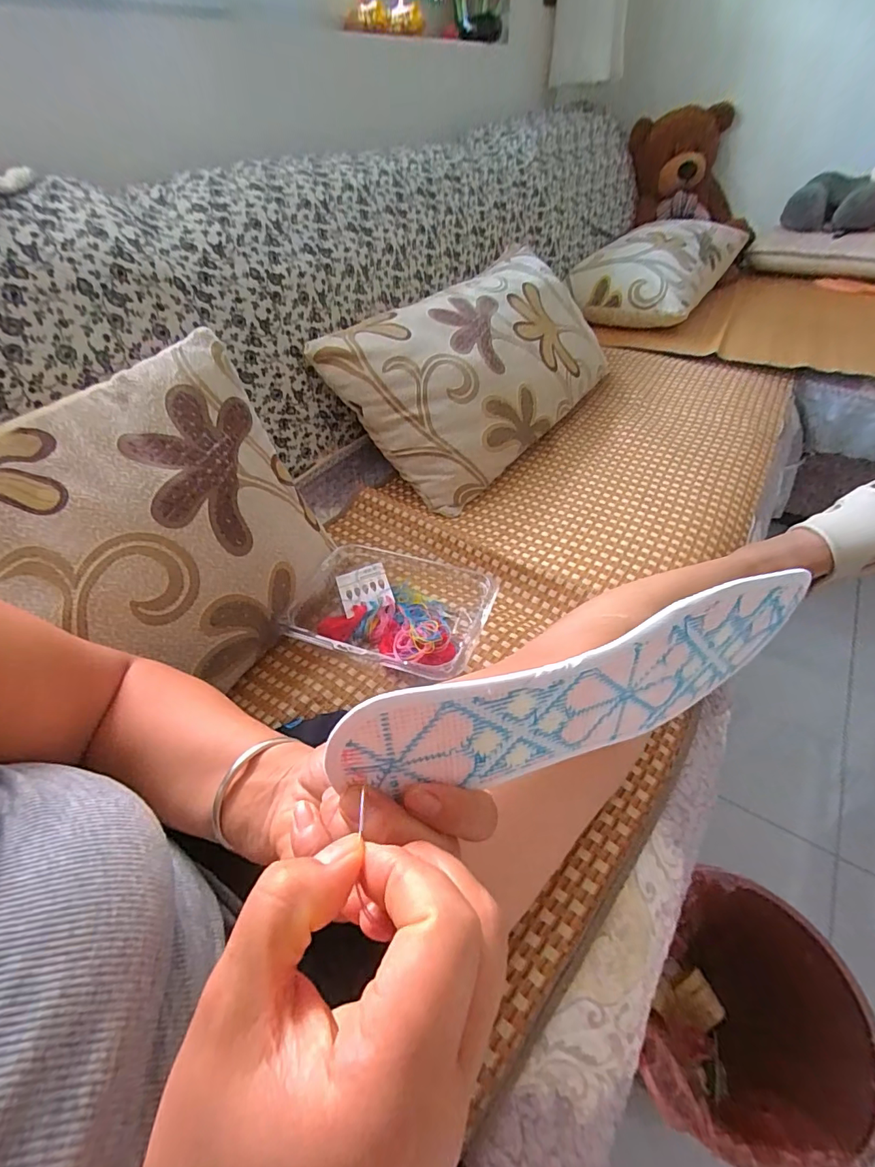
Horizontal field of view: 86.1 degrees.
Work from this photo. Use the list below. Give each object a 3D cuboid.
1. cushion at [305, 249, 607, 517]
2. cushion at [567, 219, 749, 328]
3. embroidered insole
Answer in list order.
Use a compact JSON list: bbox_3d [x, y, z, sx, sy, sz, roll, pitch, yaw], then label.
[{"bbox_3d":[0.092,-0.407,0.870,0.338,0.130,0.594,47,61,-2],"label":"cushion"},{"bbox_3d":[0.641,-0.920,1.370,0.329,0.157,0.611,25,53,25],"label":"cushion"},{"bbox_3d":[0.072,0.043,0.208,0.231,0.080,0.011,-7,31,-19],"label":"embroidered insole"}]

